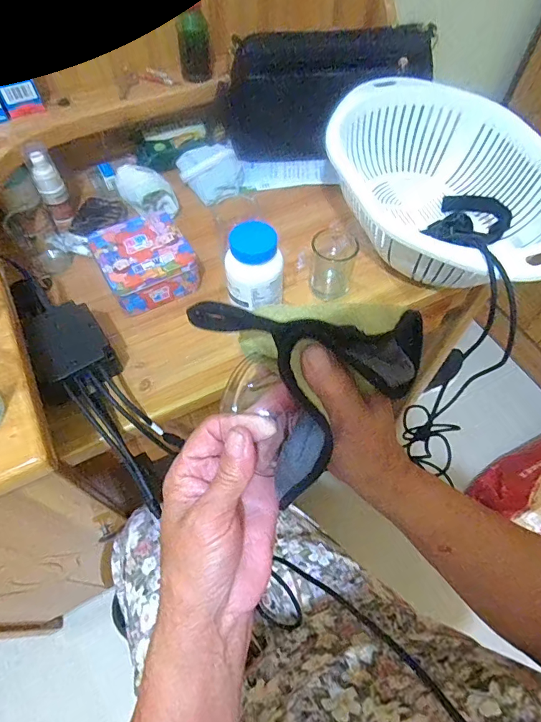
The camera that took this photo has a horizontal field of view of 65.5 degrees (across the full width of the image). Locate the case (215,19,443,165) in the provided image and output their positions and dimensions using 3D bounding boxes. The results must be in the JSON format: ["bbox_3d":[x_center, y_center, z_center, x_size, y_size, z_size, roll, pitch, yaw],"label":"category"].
[{"bbox_3d":[0.070,-0.367,0.593,0.283,0.151,0.046,-4,59,-5],"label":"case"}]

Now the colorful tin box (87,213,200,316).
[{"bbox_3d":[-0.148,-0.117,0.499,0.098,0.050,0.100,-27,64,-17],"label":"colorful tin box"}]

